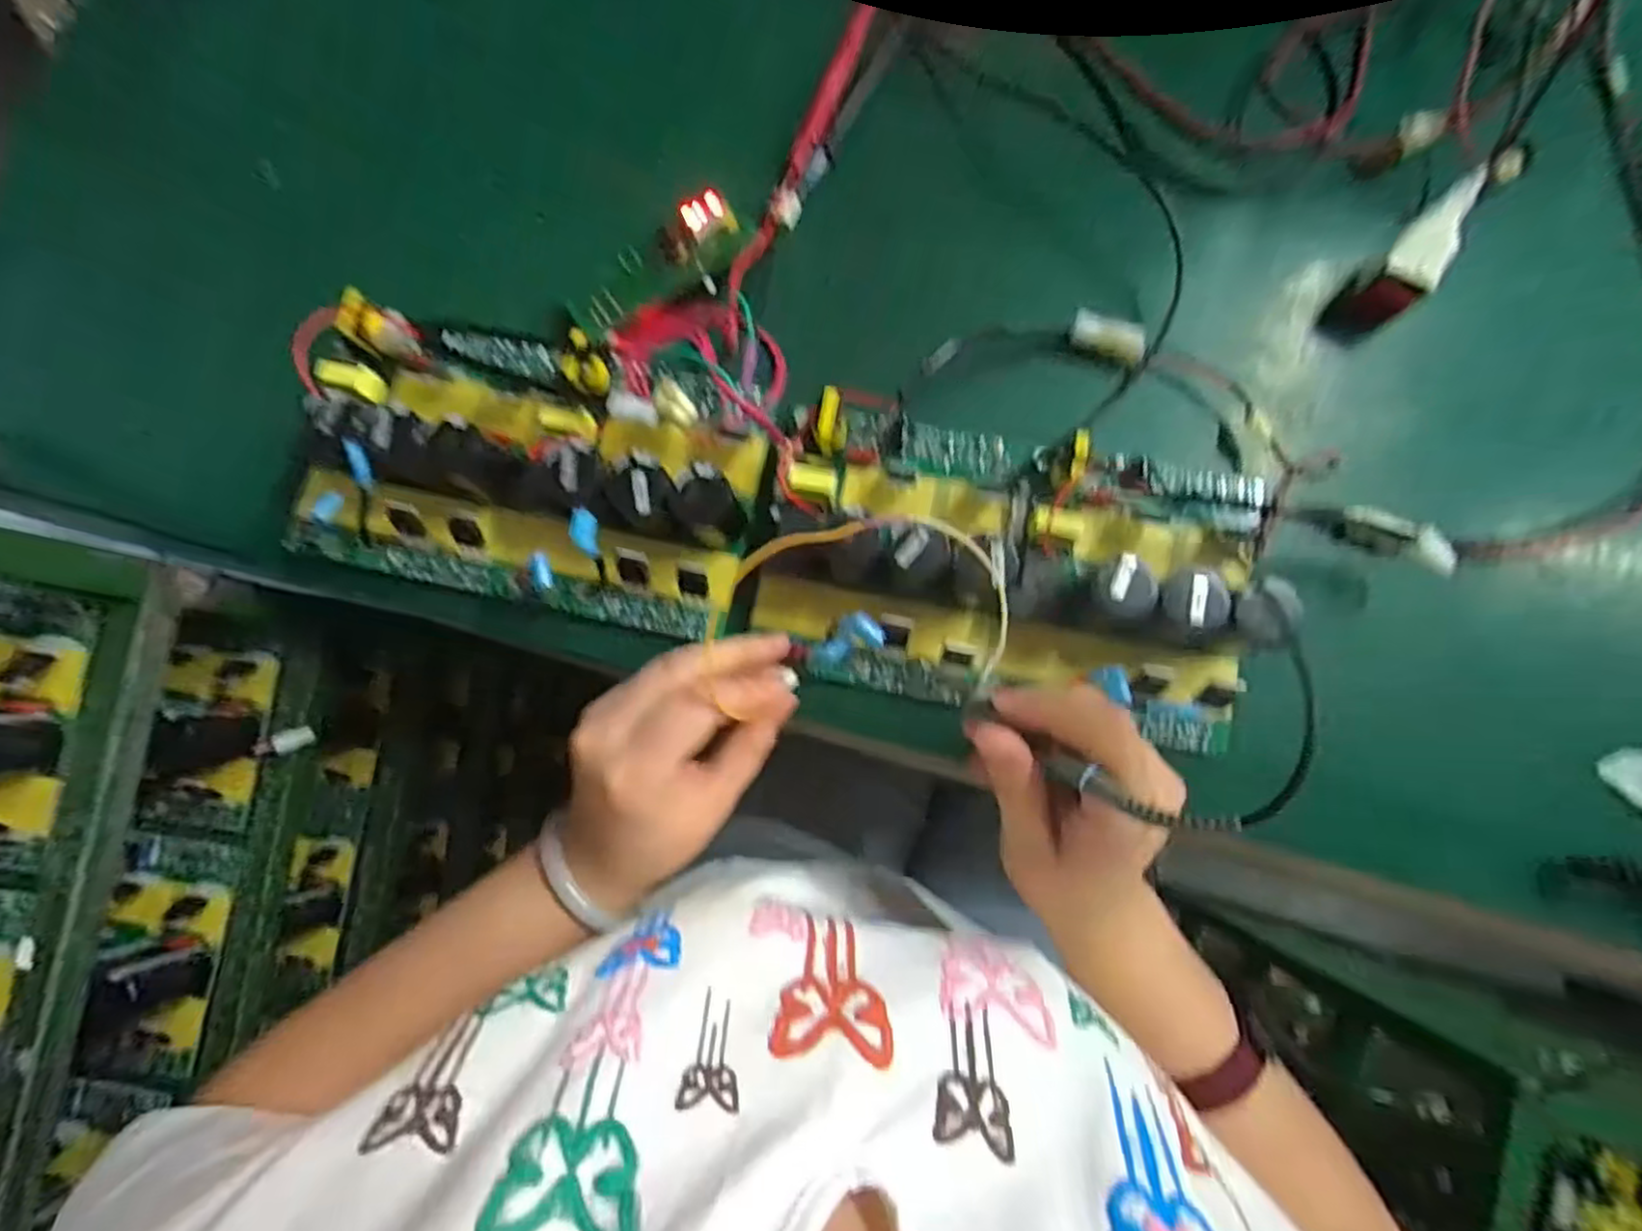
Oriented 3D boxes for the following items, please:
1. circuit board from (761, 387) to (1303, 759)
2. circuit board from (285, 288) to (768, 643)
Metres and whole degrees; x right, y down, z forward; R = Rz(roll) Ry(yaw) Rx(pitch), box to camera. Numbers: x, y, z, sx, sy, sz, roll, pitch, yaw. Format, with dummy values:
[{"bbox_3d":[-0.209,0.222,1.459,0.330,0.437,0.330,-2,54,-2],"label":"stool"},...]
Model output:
[{"bbox_3d":[0.092,-0.025,0.339,0.250,0.045,0.148,14,83,4],"label":"circuit board"},{"bbox_3d":[-0.156,-0.079,0.366,0.241,0.056,0.138,12,83,4],"label":"circuit board"}]

